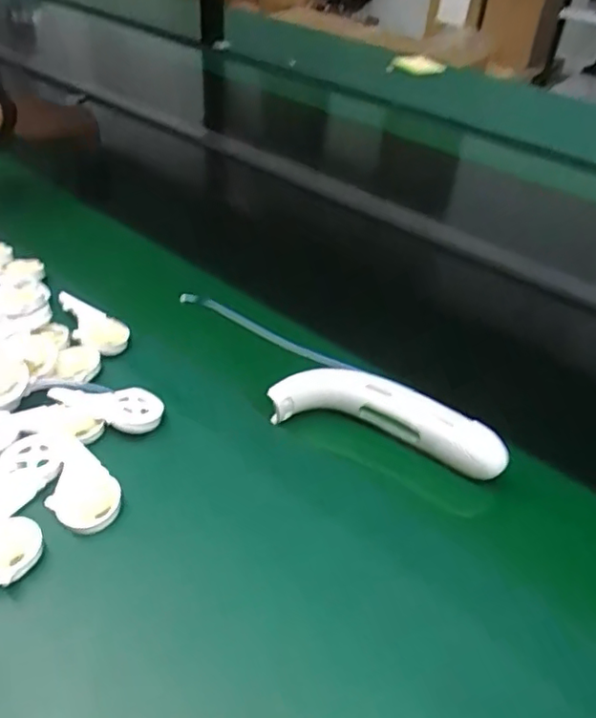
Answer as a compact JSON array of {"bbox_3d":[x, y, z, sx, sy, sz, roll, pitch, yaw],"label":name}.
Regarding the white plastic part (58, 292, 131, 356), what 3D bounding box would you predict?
[{"bbox_3d":[-0.209,-0.038,0.601,0.094,0.013,0.047,41,46,20],"label":"white plastic part"}]

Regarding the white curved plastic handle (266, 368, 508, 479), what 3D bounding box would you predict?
[{"bbox_3d":[0.077,0.053,0.524,0.198,0.058,0.036,14,42,11],"label":"white curved plastic handle"}]

